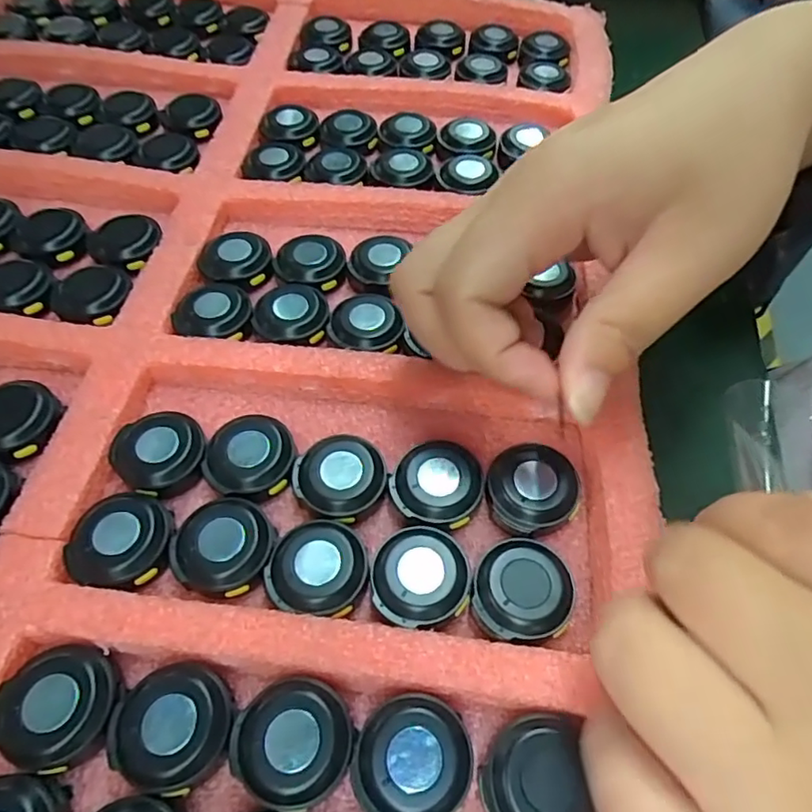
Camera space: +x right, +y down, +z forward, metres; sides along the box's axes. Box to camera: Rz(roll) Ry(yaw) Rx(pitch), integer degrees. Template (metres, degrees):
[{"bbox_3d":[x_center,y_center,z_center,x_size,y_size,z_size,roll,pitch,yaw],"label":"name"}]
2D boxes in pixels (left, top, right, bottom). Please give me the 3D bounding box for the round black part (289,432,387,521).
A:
[{"bbox_3d":[-0.022,0.024,0.195,0.029,0.011,0.028,0,56,0],"label":"round black part"}]

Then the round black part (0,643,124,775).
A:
[{"bbox_3d":[-0.092,0.078,0.153,0.029,0.007,0.029,2,56,1],"label":"round black part"}]

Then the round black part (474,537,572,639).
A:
[{"bbox_3d":[0.034,0.055,0.175,0.028,0.010,0.028,0,56,0],"label":"round black part"}]

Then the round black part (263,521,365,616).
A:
[{"bbox_3d":[-0.027,0.050,0.178,0.028,0.011,0.028,0,56,0],"label":"round black part"}]

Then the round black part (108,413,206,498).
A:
[{"bbox_3d":[-0.084,0.016,0.200,0.028,0.011,0.030,0,58,-1],"label":"round black part"}]

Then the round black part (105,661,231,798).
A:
[{"bbox_3d":[-0.061,0.085,0.154,0.030,0.011,0.029,0,56,0],"label":"round black part"}]

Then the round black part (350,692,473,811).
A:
[{"bbox_3d":[0.001,0.091,0.151,0.030,0.012,0.028,0,56,0],"label":"round black part"}]

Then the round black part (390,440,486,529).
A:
[{"bbox_3d":[0.010,0.026,0.194,0.028,0.011,0.029,0,56,0],"label":"round black part"}]

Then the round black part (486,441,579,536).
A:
[{"bbox_3d":[0.042,0.028,0.193,0.029,0.010,0.029,0,58,-1],"label":"round black part"}]

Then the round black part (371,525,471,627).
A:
[{"bbox_3d":[0.004,0.052,0.177,0.028,0.010,0.029,0,56,0],"label":"round black part"}]

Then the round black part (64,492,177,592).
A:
[{"bbox_3d":[-0.089,0.042,0.181,0.030,0.009,0.030,0,58,-1],"label":"round black part"}]

